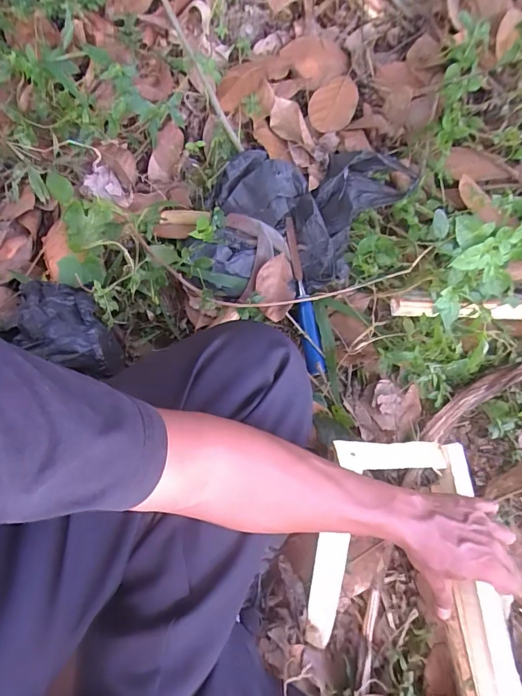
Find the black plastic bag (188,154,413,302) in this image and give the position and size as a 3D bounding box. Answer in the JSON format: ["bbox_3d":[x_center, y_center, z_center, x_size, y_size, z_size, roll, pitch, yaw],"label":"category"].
[{"bbox_3d":[0.056,-0.181,0.616,0.319,0.074,0.195,-10,68,-4],"label":"black plastic bag"}]

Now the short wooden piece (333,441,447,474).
[{"bbox_3d":[0.141,0.116,0.486,0.143,0.010,0.030,7,65,-26],"label":"short wooden piece"}]

